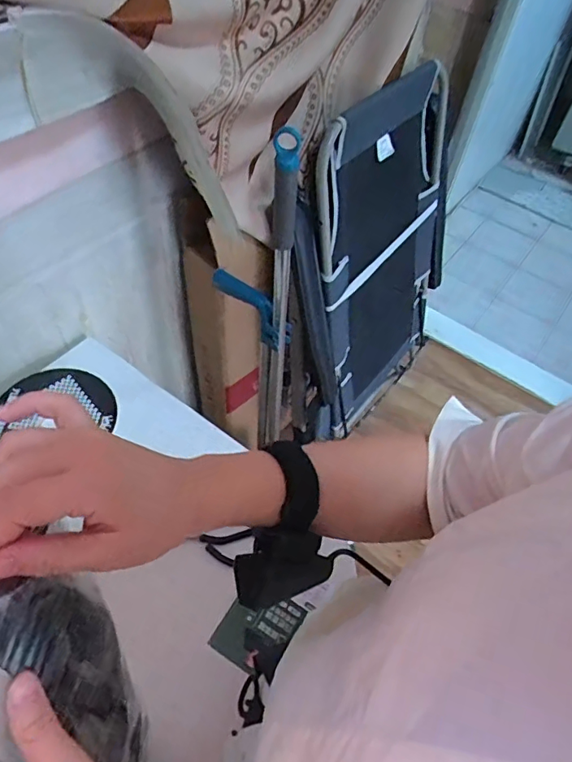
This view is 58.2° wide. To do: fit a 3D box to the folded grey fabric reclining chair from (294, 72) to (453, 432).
[{"bbox_3d":[0.207,-0.204,1.222,0.180,0.877,0.545,34,56,19],"label":"folded grey fabric reclining chair"}]

